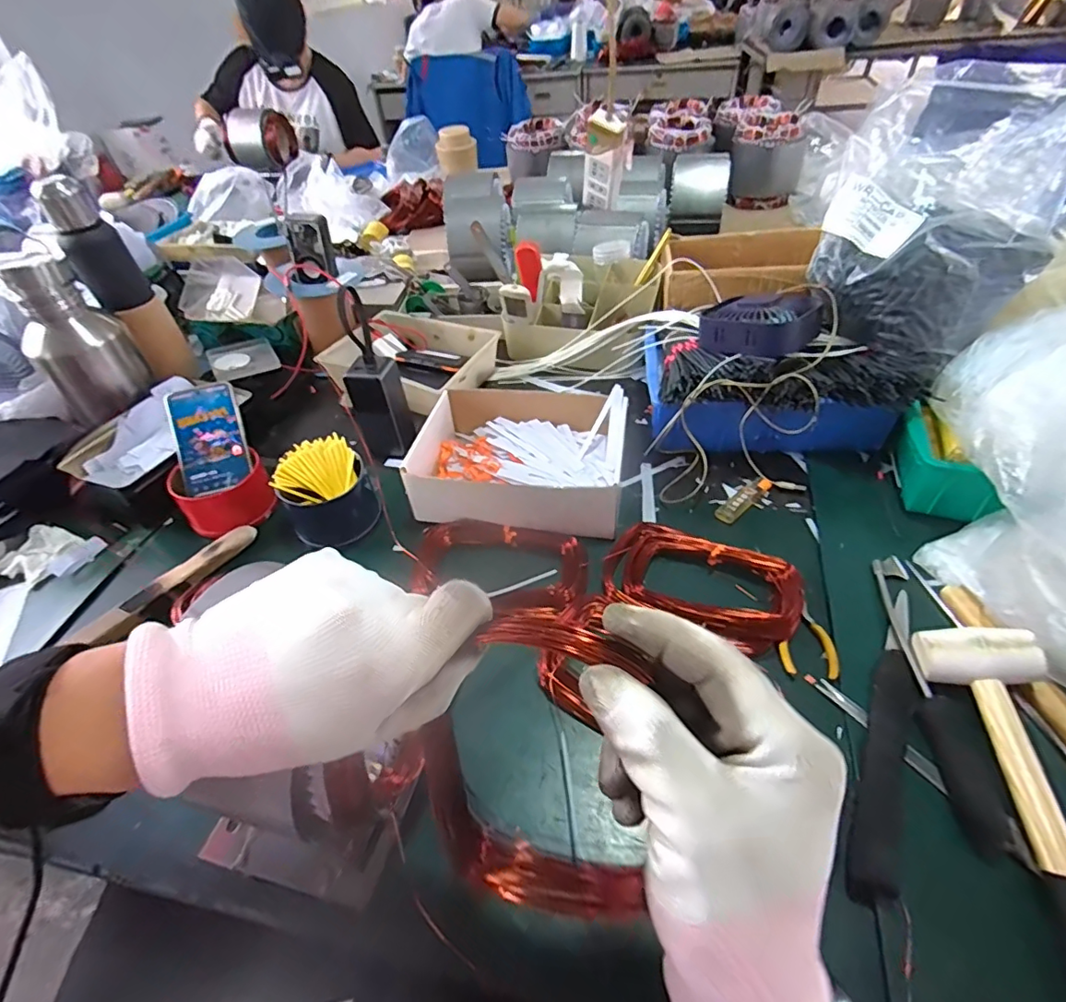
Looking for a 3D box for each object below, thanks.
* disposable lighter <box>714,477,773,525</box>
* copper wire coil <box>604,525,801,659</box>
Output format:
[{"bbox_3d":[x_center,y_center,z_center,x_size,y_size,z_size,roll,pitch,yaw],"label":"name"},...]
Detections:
[{"bbox_3d":[0.244,-0.003,0.620,0.087,0.011,0.025,-36,53,-25],"label":"disposable lighter"},{"bbox_3d":[0.167,0.076,0.530,0.185,0.031,0.100,19,52,22],"label":"copper wire coil"}]

